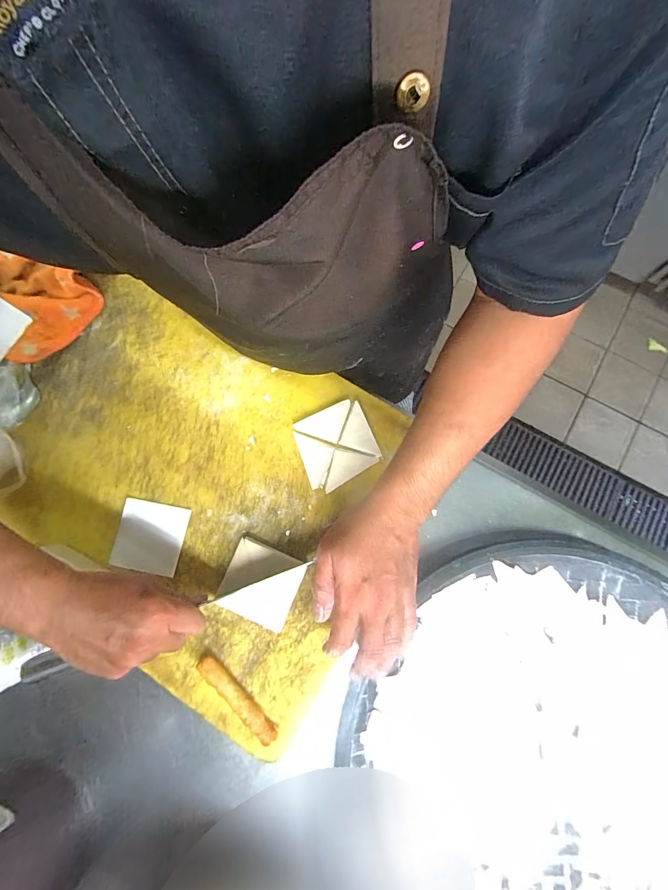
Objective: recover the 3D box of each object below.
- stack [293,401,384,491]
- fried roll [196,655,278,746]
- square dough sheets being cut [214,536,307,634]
[{"bbox_3d":[0.002,0.000,0.448,0.088,0.009,0.089,-24,79,-3],"label":"stack"},{"bbox_3d":[-0.099,0.260,0.387,0.104,0.019,0.017,43,83,9],"label":"fried roll"},{"bbox_3d":[-0.081,0.150,0.407,0.078,0.011,0.077,23,80,6],"label":"square dough sheets being cut"}]

